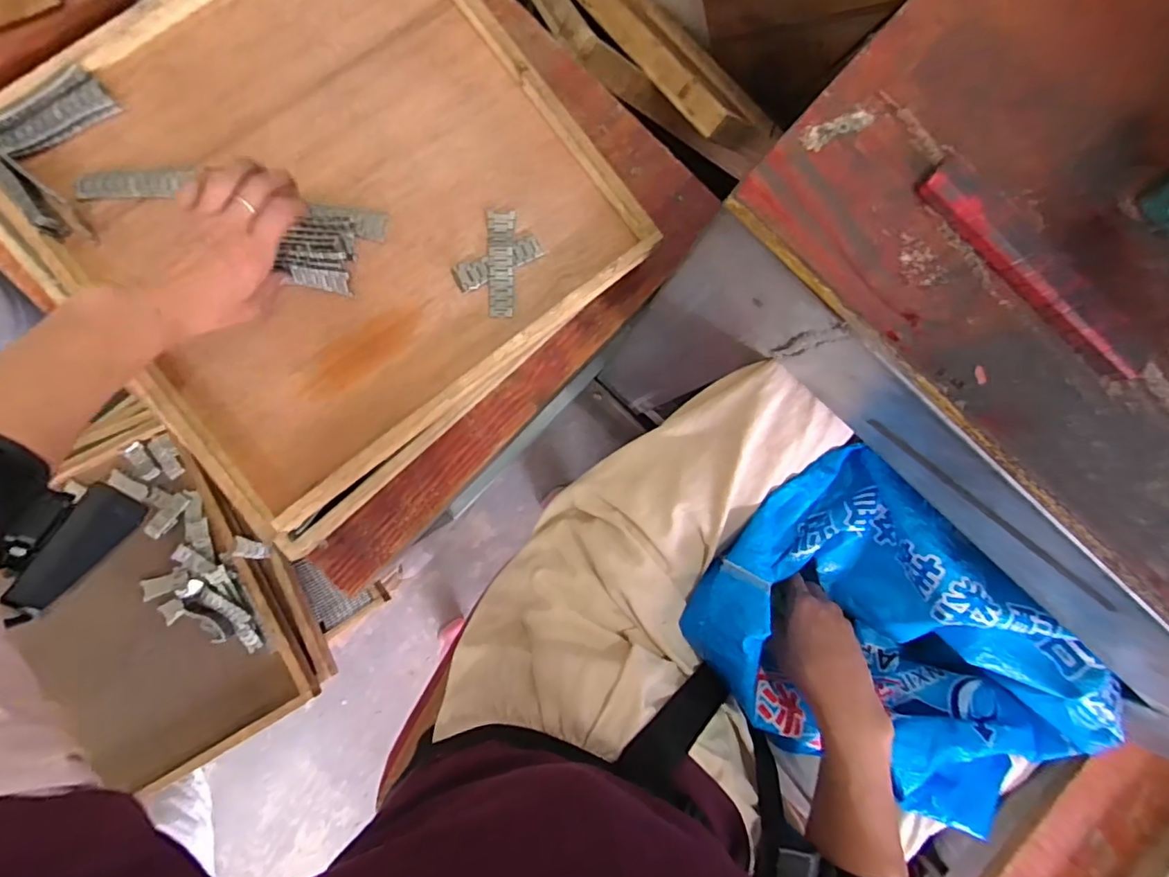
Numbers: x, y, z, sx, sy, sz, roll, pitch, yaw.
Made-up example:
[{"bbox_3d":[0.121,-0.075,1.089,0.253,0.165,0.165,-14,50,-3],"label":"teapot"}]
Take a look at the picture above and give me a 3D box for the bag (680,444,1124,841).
[{"bbox_3d":[0.257,0.189,0.465,0.208,0.119,0.348,-45,91,-4],"label":"bag"}]

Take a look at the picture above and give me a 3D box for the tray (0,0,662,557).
[{"bbox_3d":[-0.211,-0.197,0.457,0.397,0.037,0.407,-40,91,-4],"label":"tray"}]

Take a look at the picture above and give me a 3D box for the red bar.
[{"bbox_3d":[0.234,-0.085,0.294,0.147,0.016,0.010,45,86,-1],"label":"red bar"}]

